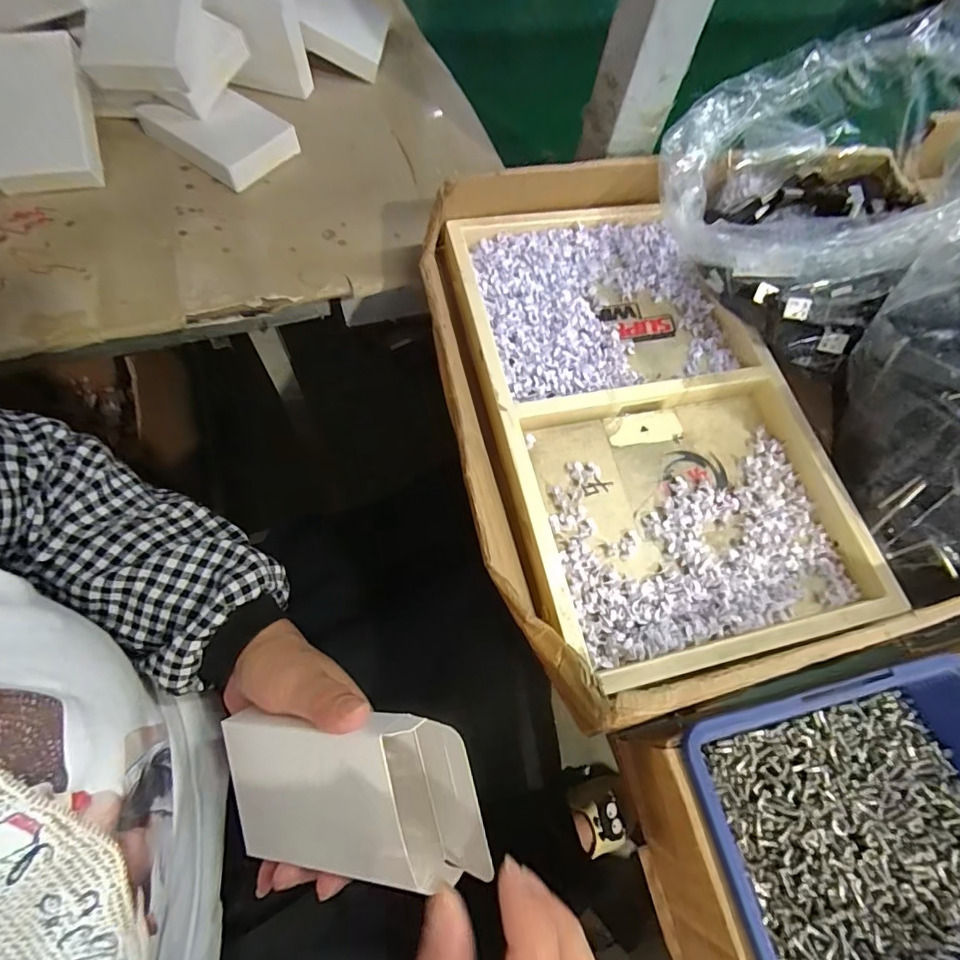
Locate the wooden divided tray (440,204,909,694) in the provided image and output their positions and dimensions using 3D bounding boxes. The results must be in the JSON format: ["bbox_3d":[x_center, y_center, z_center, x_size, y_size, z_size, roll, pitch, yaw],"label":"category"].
[{"bbox_3d":[0.100,-0.051,0.314,0.191,0.033,0.318,-12,66,-8],"label":"wooden divided tray"}]

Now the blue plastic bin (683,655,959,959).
[{"bbox_3d":[0.165,0.155,0.207,0.137,0.047,0.121,-11,67,-10],"label":"blue plastic bin"}]

